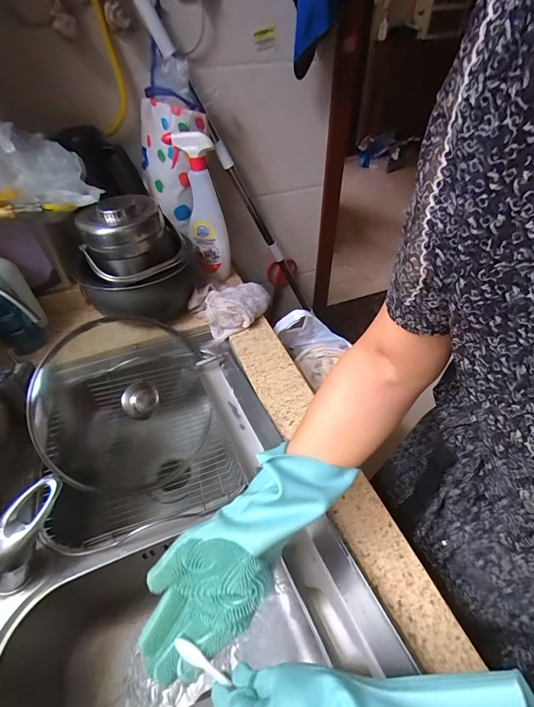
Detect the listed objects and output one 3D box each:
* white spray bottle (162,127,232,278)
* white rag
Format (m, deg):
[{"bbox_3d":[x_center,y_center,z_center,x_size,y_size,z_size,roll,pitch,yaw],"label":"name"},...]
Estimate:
[{"bbox_3d":[-0.136,-0.303,0.740,0.083,0.290,0.049,1,45,3],"label":"white spray bottle"},{"bbox_3d":[-0.063,-0.105,0.724,0.171,0.068,0.106,-24,49,-21],"label":"white rag"}]

